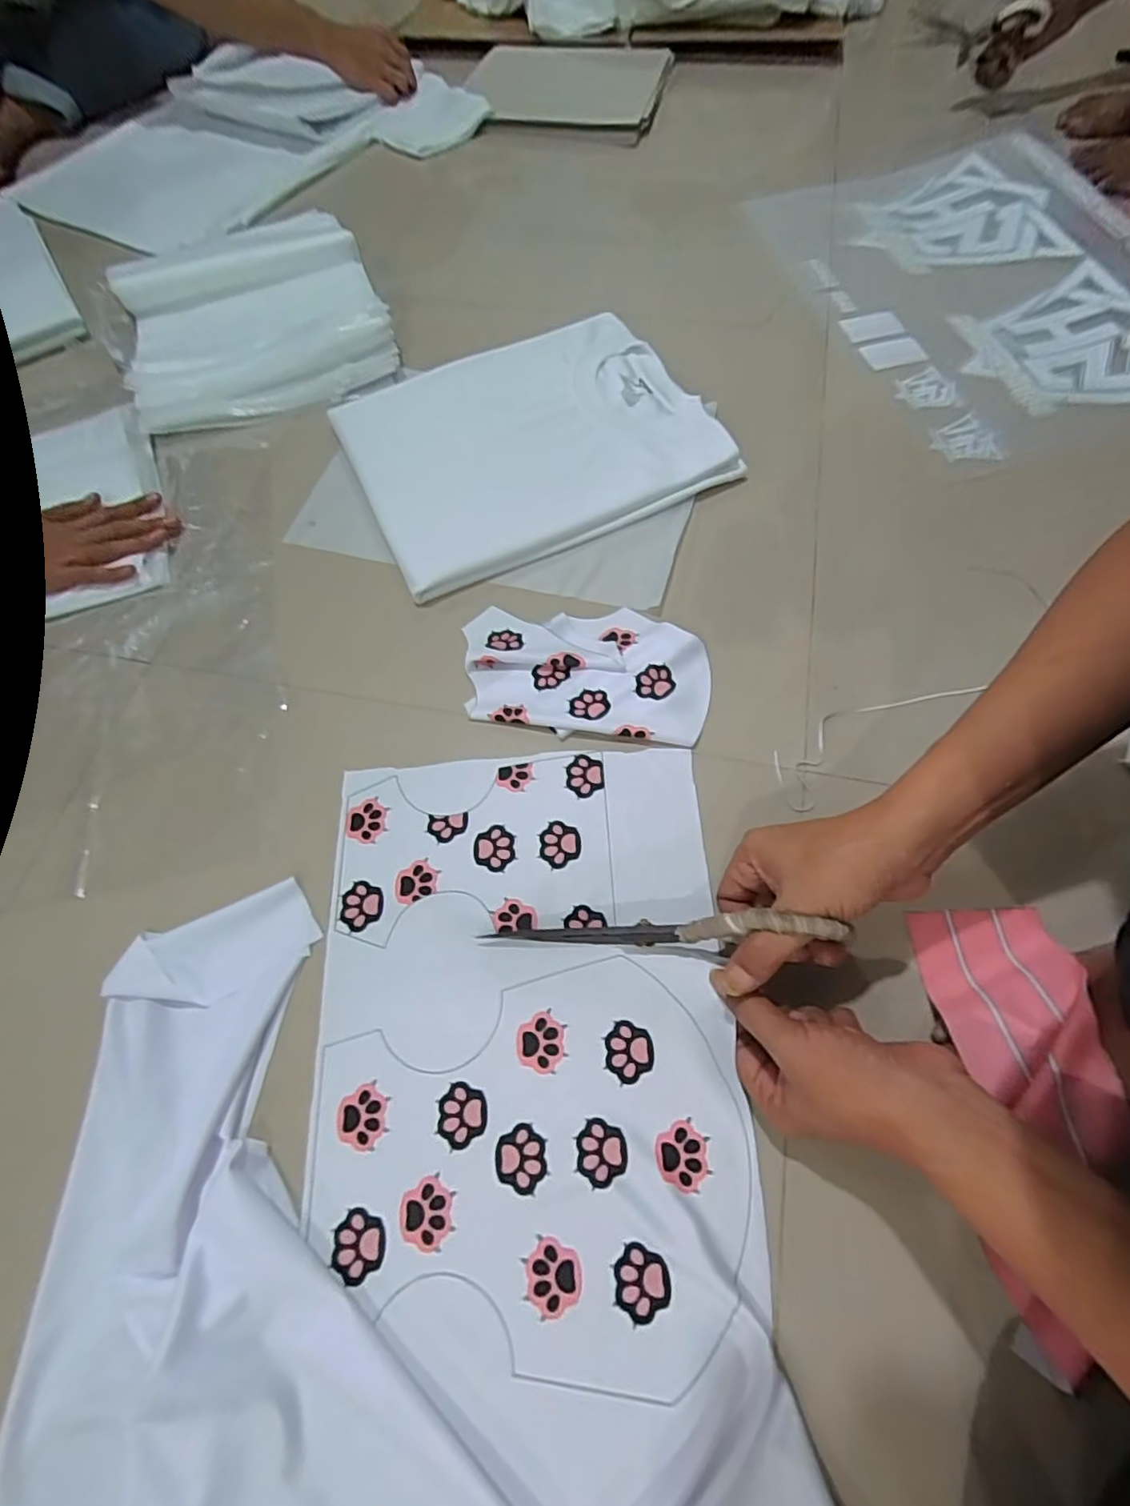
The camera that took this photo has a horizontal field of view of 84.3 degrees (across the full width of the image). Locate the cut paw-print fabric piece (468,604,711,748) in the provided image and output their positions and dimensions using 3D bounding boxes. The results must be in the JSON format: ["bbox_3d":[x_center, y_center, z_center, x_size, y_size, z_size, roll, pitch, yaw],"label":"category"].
[{"bbox_3d":[0.019,-0.075,0.567,0.217,0.010,0.134,3,64,4],"label":"cut paw-print fabric piece"}]

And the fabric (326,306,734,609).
[{"bbox_3d":[-0.041,-0.353,0.695,0.370,0.029,0.311,-25,66,-9],"label":"fabric"}]

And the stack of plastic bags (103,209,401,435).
[{"bbox_3d":[-0.405,-0.573,0.797,0.316,0.032,0.394,-21,65,-7],"label":"stack of plastic bags"}]

